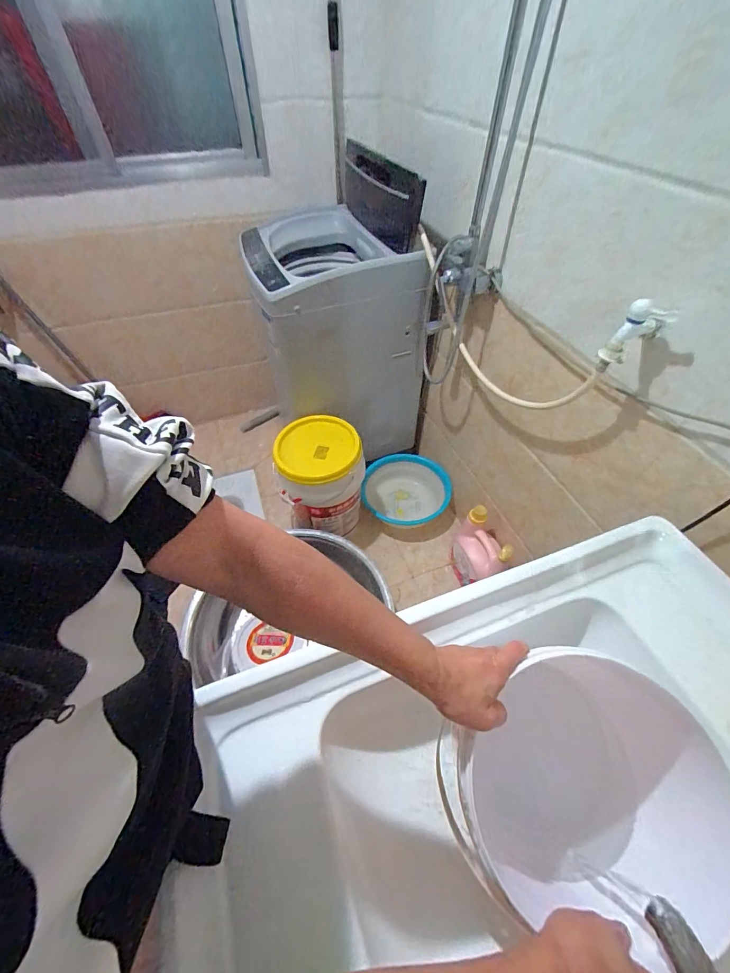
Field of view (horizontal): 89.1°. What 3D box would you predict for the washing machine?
[{"bbox_3d":[-0.118,-0.483,1.373,0.477,0.755,0.538,-20,54,-15],"label":"washing machine"}]

